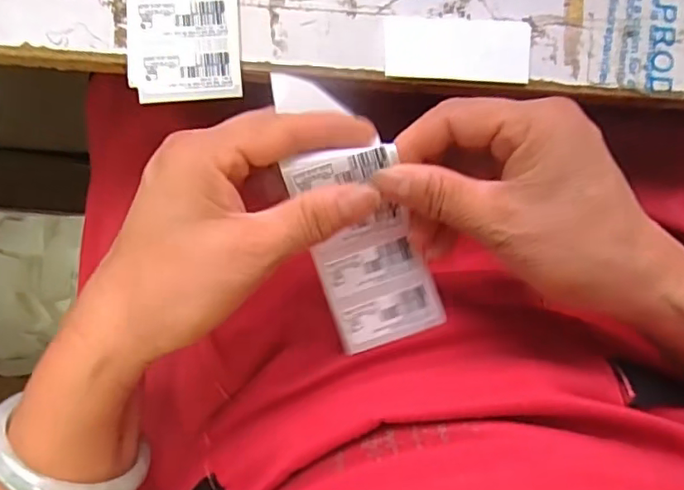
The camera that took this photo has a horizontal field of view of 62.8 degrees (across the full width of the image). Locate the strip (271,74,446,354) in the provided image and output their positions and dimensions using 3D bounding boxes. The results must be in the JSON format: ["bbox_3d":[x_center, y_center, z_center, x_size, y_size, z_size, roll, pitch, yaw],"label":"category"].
[{"bbox_3d":[0.005,-0.016,0.272,0.050,0.038,0.135,-21,106,-2],"label":"strip"}]

